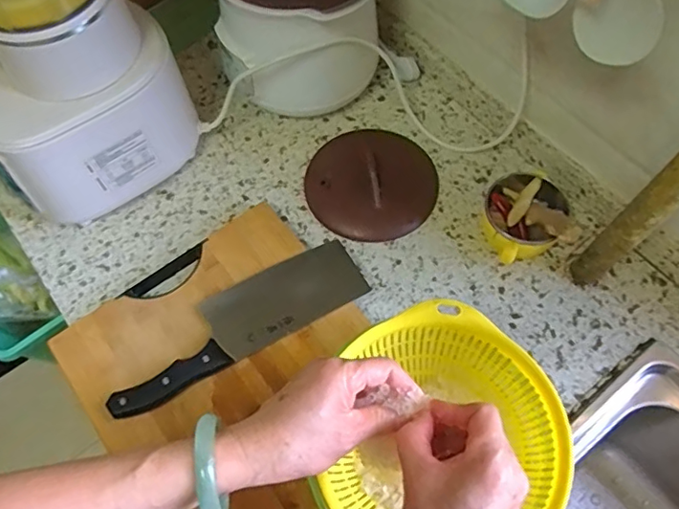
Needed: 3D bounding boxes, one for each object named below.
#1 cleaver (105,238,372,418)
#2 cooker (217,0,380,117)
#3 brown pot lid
[{"bbox_3d":[-0.111,0.072,0.597,0.290,0.015,0.083,-27,62,-15],"label":"cleaver"},{"bbox_3d":[-0.055,-0.305,0.708,0.188,0.202,0.189,-15,64,-6],"label":"cooker"},{"bbox_3d":[0.042,-0.102,0.700,0.164,0.030,0.170,-1,63,1],"label":"brown pot lid"}]

